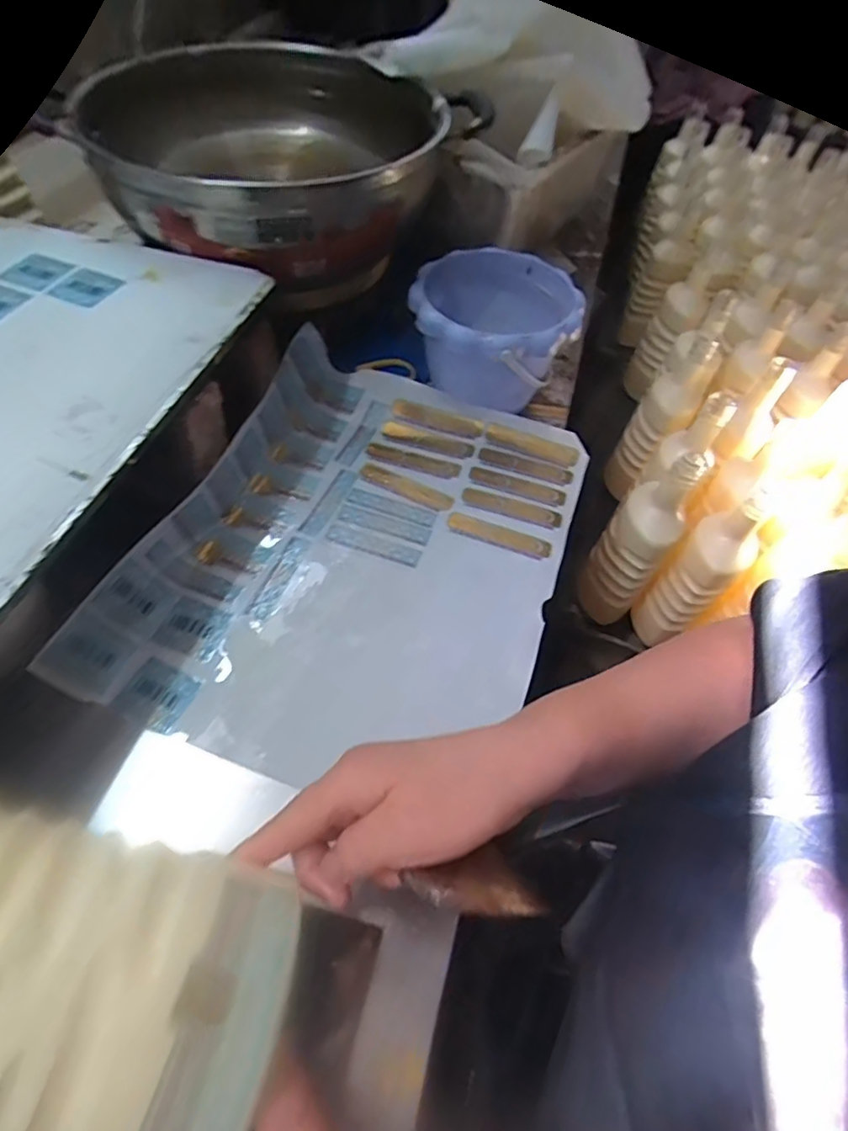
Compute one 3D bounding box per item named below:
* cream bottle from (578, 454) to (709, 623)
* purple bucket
[{"bbox_3d":[0.249,-0.027,0.693,0.075,0.260,0.077,32,57,14],"label":"cream bottle"},{"bbox_3d":[0.067,-0.221,0.581,0.149,0.122,0.161,4,55,-5],"label":"purple bucket"}]

